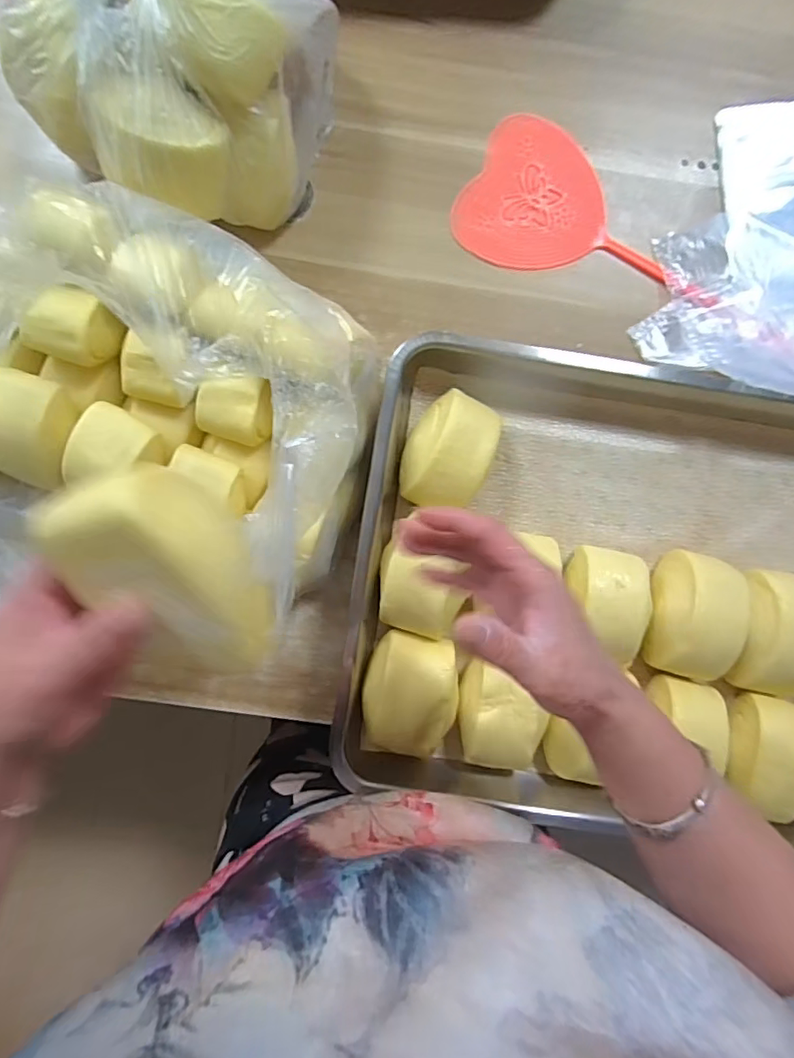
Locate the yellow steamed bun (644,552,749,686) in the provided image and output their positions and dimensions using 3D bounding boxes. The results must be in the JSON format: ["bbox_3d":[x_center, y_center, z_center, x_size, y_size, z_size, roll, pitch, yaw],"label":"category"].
[{"bbox_3d":[0.260,0.075,0.473,0.068,0.051,0.103,14,91,-2],"label":"yellow steamed bun"}]

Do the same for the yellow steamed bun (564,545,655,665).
[{"bbox_3d":[0.185,0.065,0.479,0.070,0.049,0.100,-3,92,-1],"label":"yellow steamed bun"}]

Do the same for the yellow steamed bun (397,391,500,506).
[{"bbox_3d":[0.045,-0.065,0.465,0.073,0.058,0.099,22,91,-2],"label":"yellow steamed bun"}]

